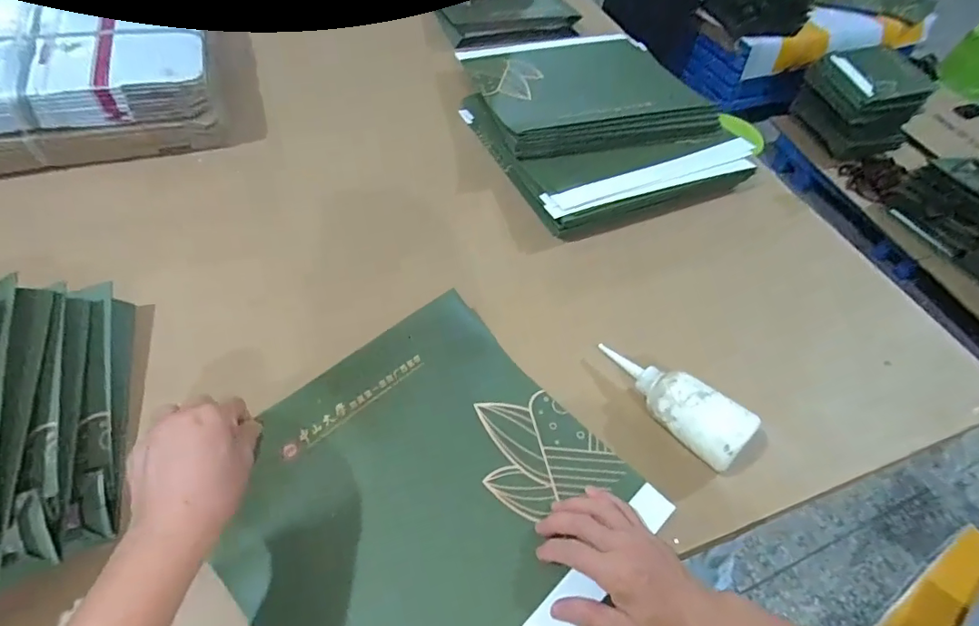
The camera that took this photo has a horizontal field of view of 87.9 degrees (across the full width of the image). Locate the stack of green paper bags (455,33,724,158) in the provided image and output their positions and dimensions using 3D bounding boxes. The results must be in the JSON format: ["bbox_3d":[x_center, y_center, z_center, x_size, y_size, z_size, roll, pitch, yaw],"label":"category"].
[{"bbox_3d":[0.147,-0.371,0.810,0.321,0.039,0.312,-11,55,-14],"label":"stack of green paper bags"}]

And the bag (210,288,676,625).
[{"bbox_3d":[-0.051,0.169,0.451,0.322,0.060,0.309,-36,64,-27],"label":"bag"}]

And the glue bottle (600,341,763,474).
[{"bbox_3d":[0.174,0.078,0.499,0.046,0.049,0.166,-30,47,-25],"label":"glue bottle"}]

